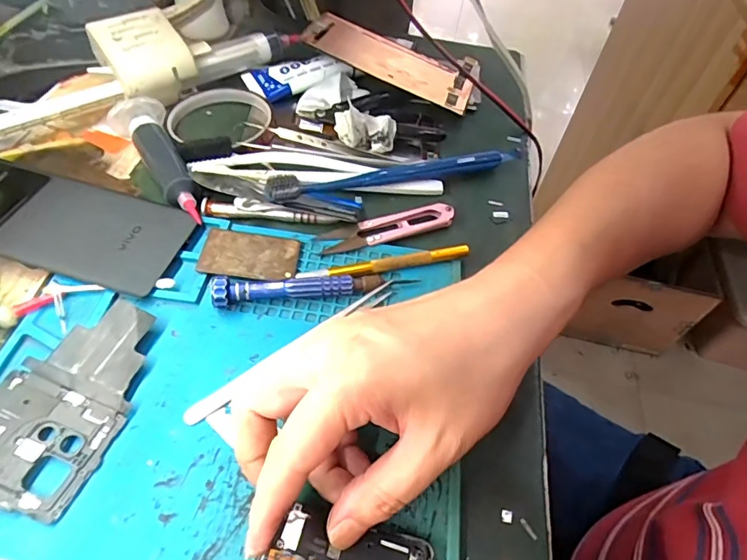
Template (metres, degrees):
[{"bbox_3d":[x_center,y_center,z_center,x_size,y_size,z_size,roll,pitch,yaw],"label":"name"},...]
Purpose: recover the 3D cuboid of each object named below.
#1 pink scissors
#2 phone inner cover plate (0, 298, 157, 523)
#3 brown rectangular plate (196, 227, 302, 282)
[{"bbox_3d":[0.011,-0.038,0.328,0.096,0.006,0.022,-12,54,-14],"label":"pink scissors"},{"bbox_3d":[-0.155,0.057,0.238,0.064,0.012,0.104,17,53,8],"label":"phone inner cover plate"},{"bbox_3d":[-0.080,-0.017,0.304,0.060,0.005,0.036,6,52,-1],"label":"brown rectangular plate"}]

